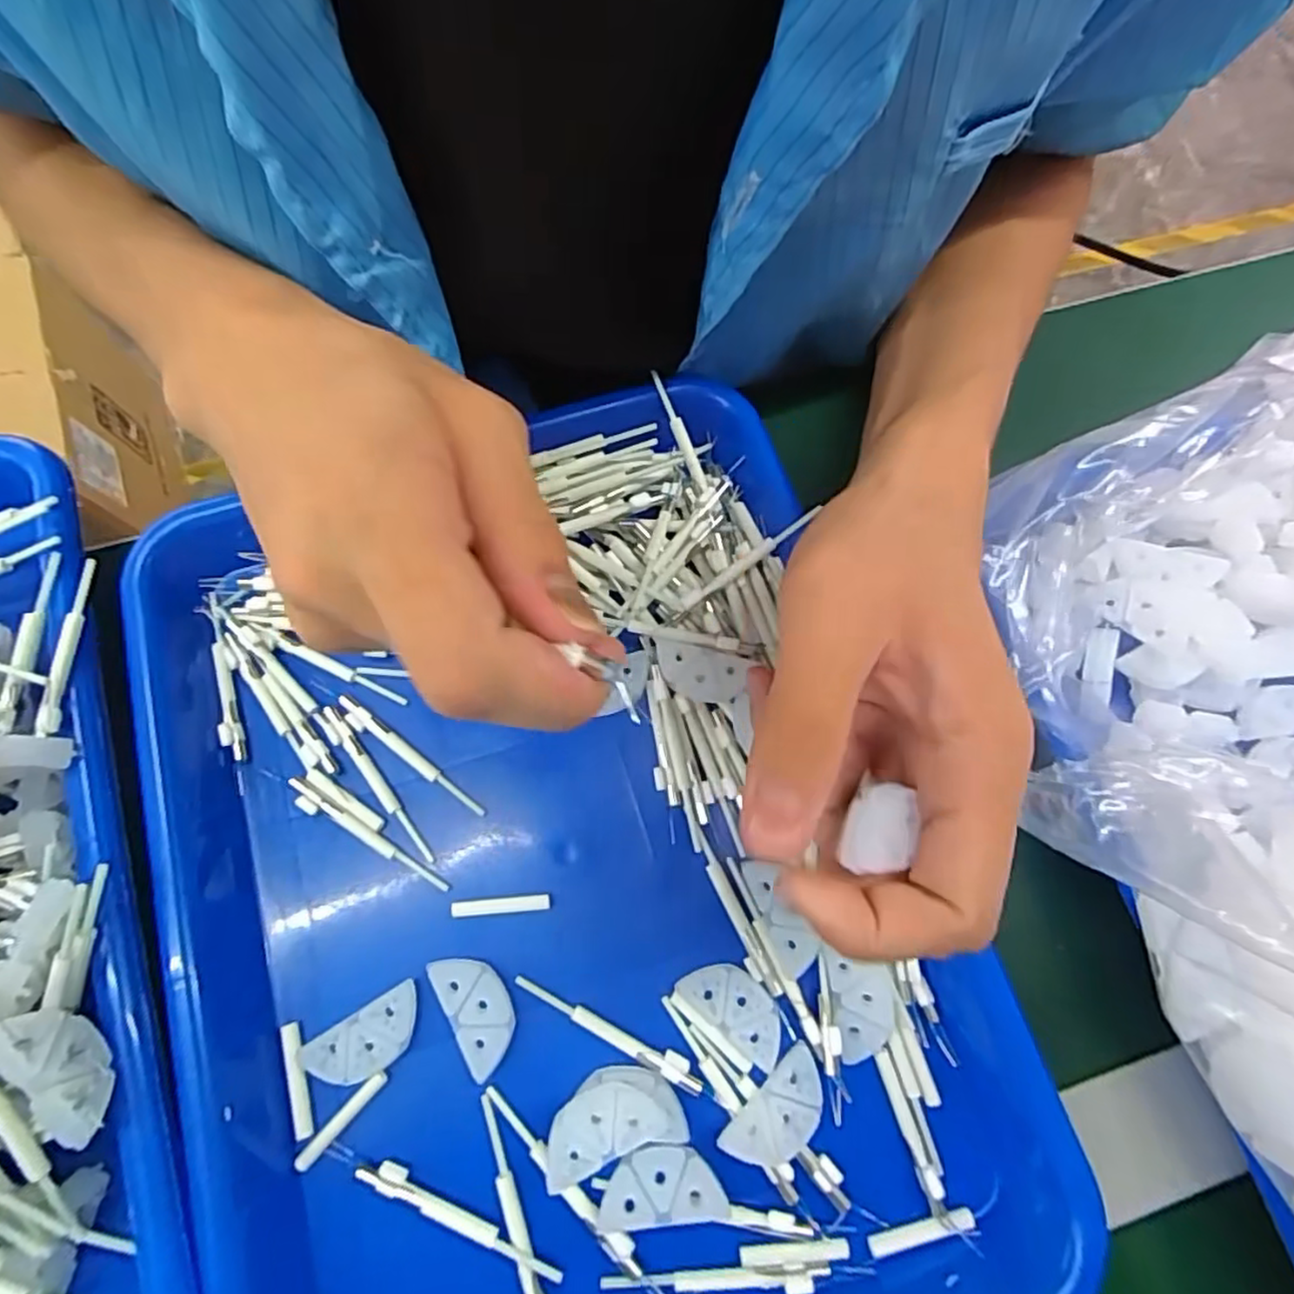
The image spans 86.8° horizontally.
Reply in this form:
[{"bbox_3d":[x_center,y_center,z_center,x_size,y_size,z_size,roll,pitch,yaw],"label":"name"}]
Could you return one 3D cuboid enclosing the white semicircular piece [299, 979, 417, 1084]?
[{"bbox_3d":[-0.092,0.130,0.225,0.038,0.007,0.019,-30,77,-10],"label":"white semicircular piece"}]

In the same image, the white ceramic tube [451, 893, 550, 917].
[{"bbox_3d":[-0.051,0.091,0.239,0.034,0.004,0.005,-4,74,-3],"label":"white ceramic tube"}]

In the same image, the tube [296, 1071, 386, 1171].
[{"bbox_3d":[-0.098,0.151,0.218,0.005,0.004,0.034,41,76,10],"label":"tube"}]

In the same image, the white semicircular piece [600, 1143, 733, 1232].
[{"bbox_3d":[0.004,0.166,0.211,0.038,0.004,0.020,-8,60,2],"label":"white semicircular piece"}]

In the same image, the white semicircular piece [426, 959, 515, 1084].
[{"bbox_3d":[-0.057,0.121,0.229,0.020,0.004,0.038,-28,76,-10],"label":"white semicircular piece"}]

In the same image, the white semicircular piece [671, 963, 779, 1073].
[{"bbox_3d":[0.030,0.121,0.229,0.037,0.004,0.020,40,76,9],"label":"white semicircular piece"}]

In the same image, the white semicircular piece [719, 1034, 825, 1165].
[{"bbox_3d":[0.043,0.149,0.218,0.038,0.004,0.020,-40,63,-20],"label":"white semicircular piece"}]

